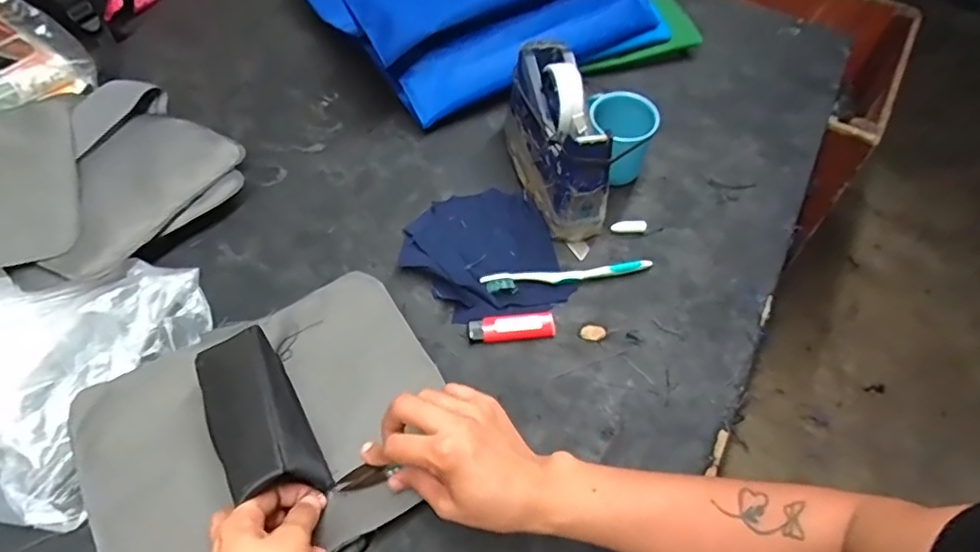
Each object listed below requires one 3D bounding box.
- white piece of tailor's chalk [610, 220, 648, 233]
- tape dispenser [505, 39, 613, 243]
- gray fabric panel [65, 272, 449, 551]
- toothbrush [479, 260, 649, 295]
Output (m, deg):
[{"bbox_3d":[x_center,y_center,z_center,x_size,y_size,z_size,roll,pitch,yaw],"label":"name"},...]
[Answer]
[{"bbox_3d":[0.152,-0.055,0.630,0.037,0.015,0.010,9,52,2],"label":"white piece of tailor's chalk"},{"bbox_3d":[0.072,-0.153,0.628,0.068,0.117,0.200,-10,54,-12],"label":"tape dispenser"},{"bbox_3d":[-0.171,0.113,0.432,0.271,0.073,0.222,-24,58,-22],"label":"gray fabric panel"},{"bbox_3d":[0.080,-0.002,0.581,0.177,0.012,0.018,-8,53,-12],"label":"toothbrush"}]

